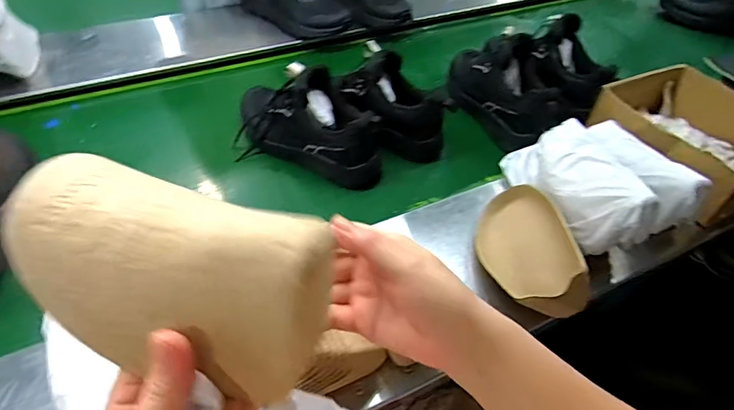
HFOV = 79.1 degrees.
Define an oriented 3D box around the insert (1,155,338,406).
[{"bbox_3d":[-0.098,0.032,0.225,0.158,0.067,0.080,19,49,13],"label":"insert"}]

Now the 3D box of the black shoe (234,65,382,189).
[{"bbox_3d":[-0.103,-0.146,0.767,0.284,0.165,0.120,18,49,13],"label":"black shoe"}]

